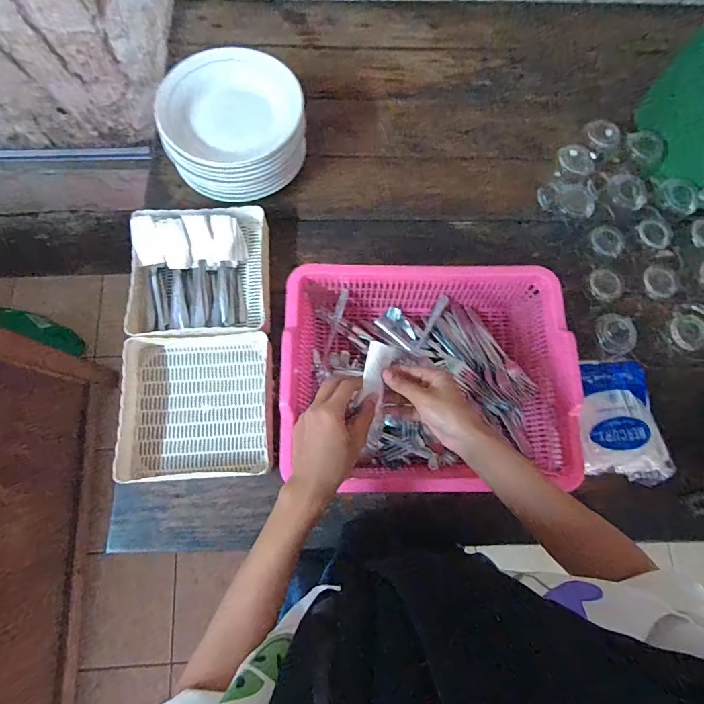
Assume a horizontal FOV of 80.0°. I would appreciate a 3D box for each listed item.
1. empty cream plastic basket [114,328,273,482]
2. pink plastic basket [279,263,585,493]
[{"bbox_3d":[-0.228,0.077,0.632,0.220,0.052,0.212,-3,75,-3],"label":"empty cream plastic basket"},{"bbox_3d":[0.103,0.032,0.610,0.381,0.113,0.302,0,75,-2],"label":"pink plastic basket"}]

